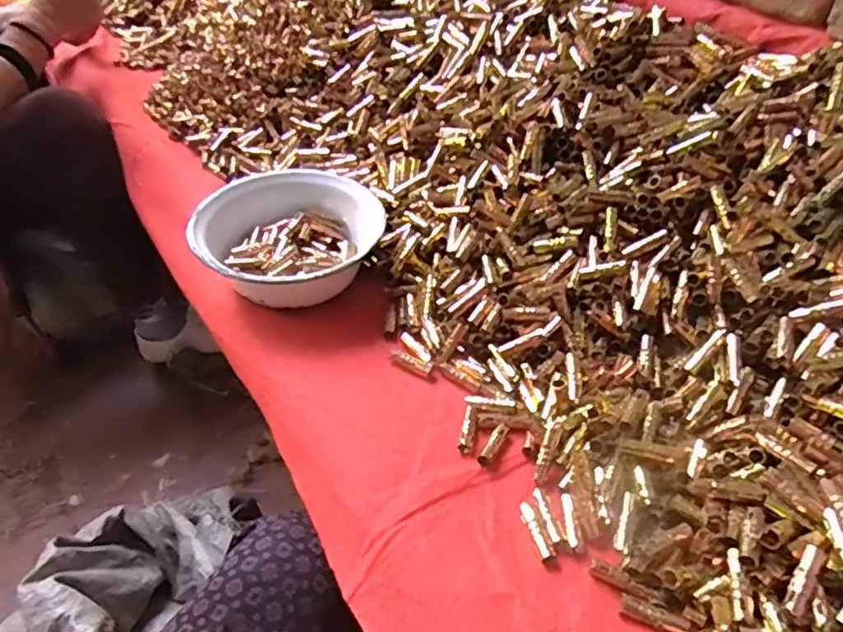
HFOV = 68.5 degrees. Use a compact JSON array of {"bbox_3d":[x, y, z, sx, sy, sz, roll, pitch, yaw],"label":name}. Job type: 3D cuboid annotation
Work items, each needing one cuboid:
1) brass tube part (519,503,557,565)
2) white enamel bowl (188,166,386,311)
[{"bbox_3d":[0.077,0.144,0.415,0.010,0.006,0.042,-12,44,-13],"label":"brass tube part"},{"bbox_3d":[-0.128,-0.077,0.617,0.180,0.071,0.165,-6,43,-7],"label":"white enamel bowl"}]

